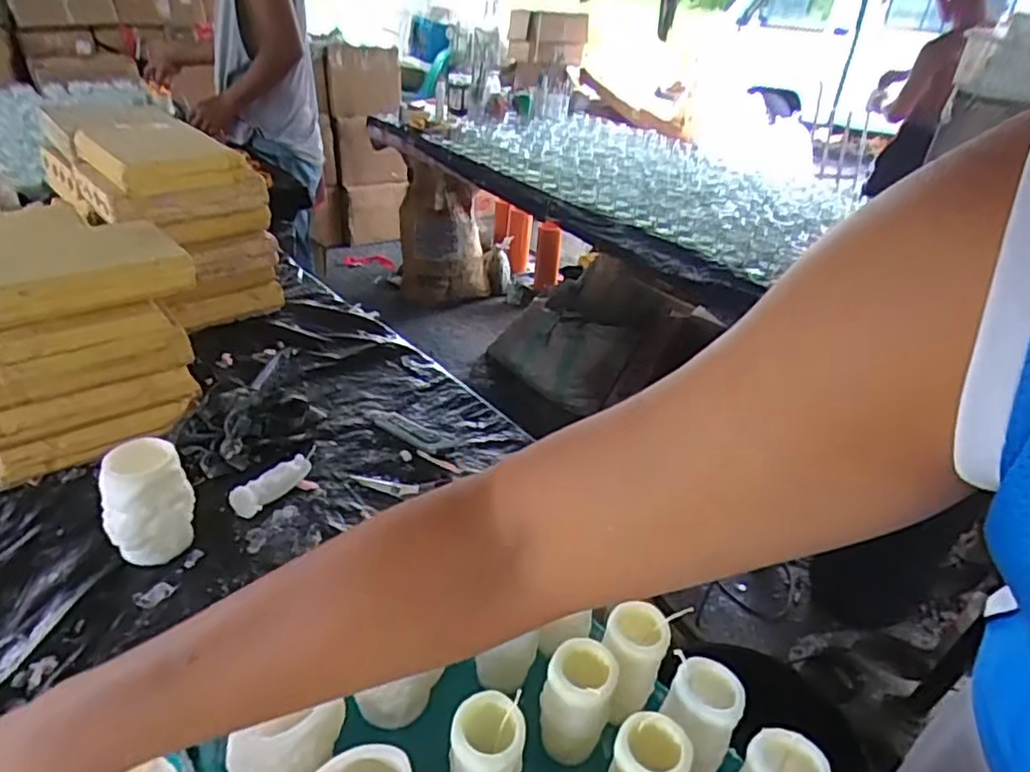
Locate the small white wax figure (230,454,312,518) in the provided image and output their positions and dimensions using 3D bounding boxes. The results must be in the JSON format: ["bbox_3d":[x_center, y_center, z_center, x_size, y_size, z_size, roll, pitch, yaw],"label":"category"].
[{"bbox_3d":[-0.260,0.102,0.704,0.036,0.029,0.103,16,34,15],"label":"small white wax figure"}]

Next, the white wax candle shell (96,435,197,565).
[{"bbox_3d":[-0.347,0.108,0.613,0.071,0.104,0.063,-12,37,-26],"label":"white wax candle shell"}]

